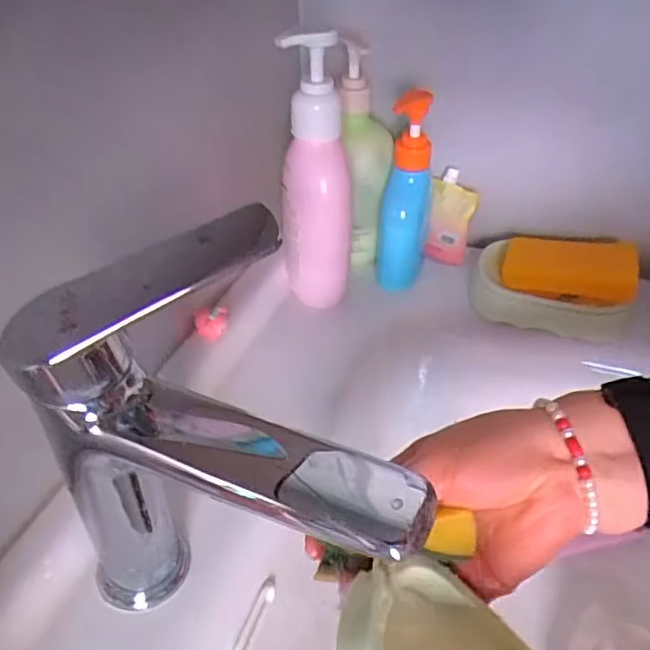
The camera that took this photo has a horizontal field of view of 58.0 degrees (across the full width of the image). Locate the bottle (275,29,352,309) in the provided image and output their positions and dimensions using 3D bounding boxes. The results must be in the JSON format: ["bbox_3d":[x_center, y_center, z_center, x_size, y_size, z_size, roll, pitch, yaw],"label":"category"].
[{"bbox_3d":[-0.007,-0.105,0.469,0.053,0.234,0.045,-4,40,-4],"label":"bottle"}]

